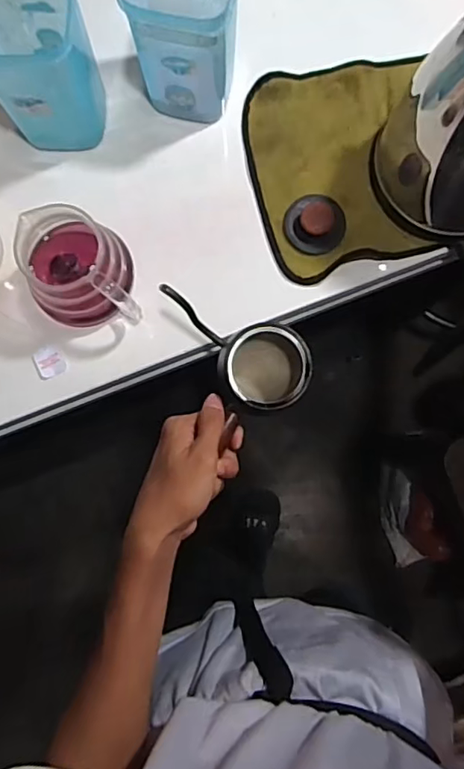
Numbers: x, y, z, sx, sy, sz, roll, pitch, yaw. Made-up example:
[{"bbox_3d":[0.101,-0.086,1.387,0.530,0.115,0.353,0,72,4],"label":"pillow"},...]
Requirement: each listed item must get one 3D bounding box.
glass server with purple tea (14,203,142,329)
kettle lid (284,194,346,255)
[{"bbox_3d":[-0.145,-0.110,0.521,0.098,0.090,0.088,-1,85,0],"label":"glass server with purple tea"},{"bbox_3d":[0.086,-0.168,0.561,0.060,0.019,0.064,0,85,1],"label":"kettle lid"}]

